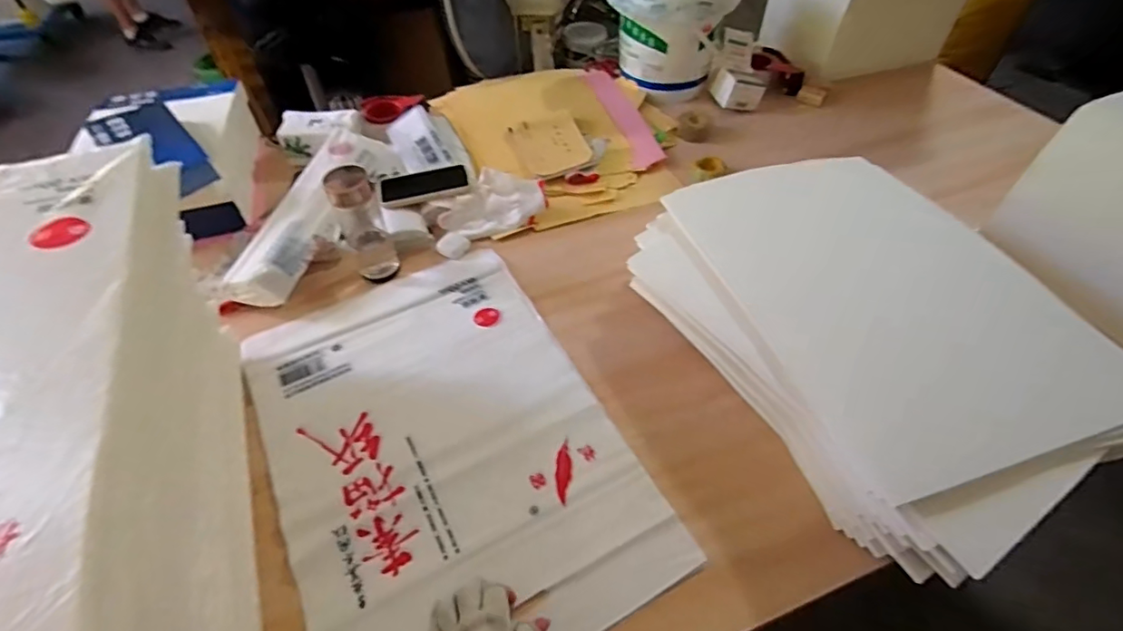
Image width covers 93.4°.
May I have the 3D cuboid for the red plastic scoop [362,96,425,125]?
[{"bbox_3d":[-0.369,-0.457,1.166,0.128,0.034,0.064,-8,50,-7],"label":"red plastic scoop"}]

